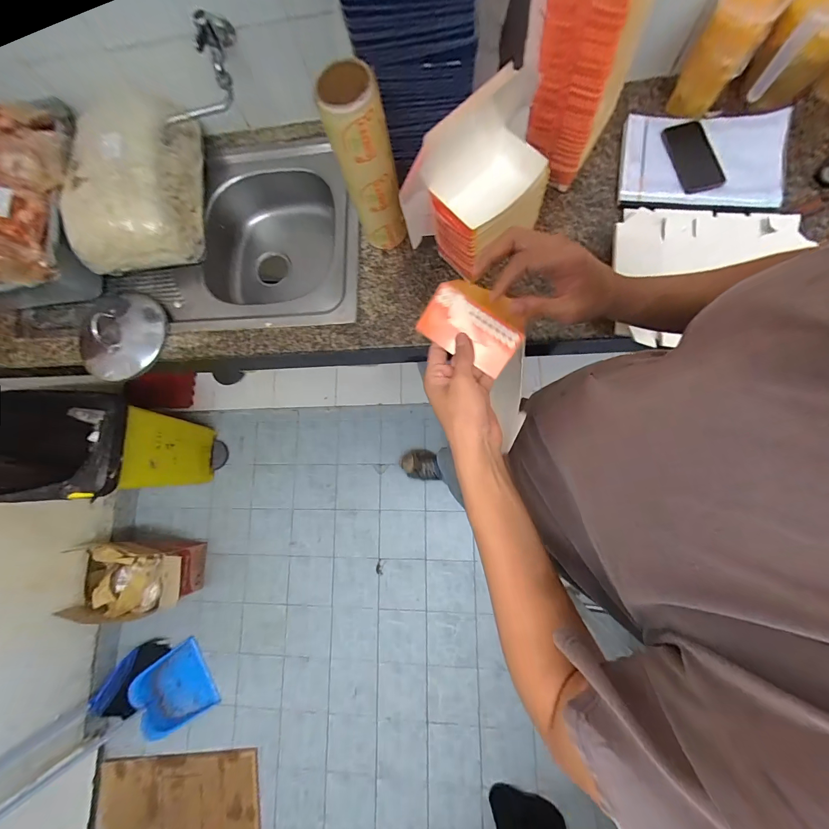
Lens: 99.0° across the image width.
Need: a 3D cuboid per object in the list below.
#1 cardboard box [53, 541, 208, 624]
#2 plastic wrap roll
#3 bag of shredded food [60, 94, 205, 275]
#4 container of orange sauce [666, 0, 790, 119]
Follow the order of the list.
[{"bbox_3d":[-1.083,0.629,1.387,0.398,0.238,0.270,-8,79,6],"label":"cardboard box"},{"bbox_3d":[-0.079,-0.418,0.635,0.100,0.328,0.077,-6,79,6],"label":"plastic wrap roll"},{"bbox_3d":[-0.605,-0.489,0.760,0.233,0.178,0.286,-3,79,6],"label":"bag of shredded food"},{"bbox_3d":[0.592,-0.701,0.673,0.099,0.190,0.125,34,85,12],"label":"container of orange sauce"}]

